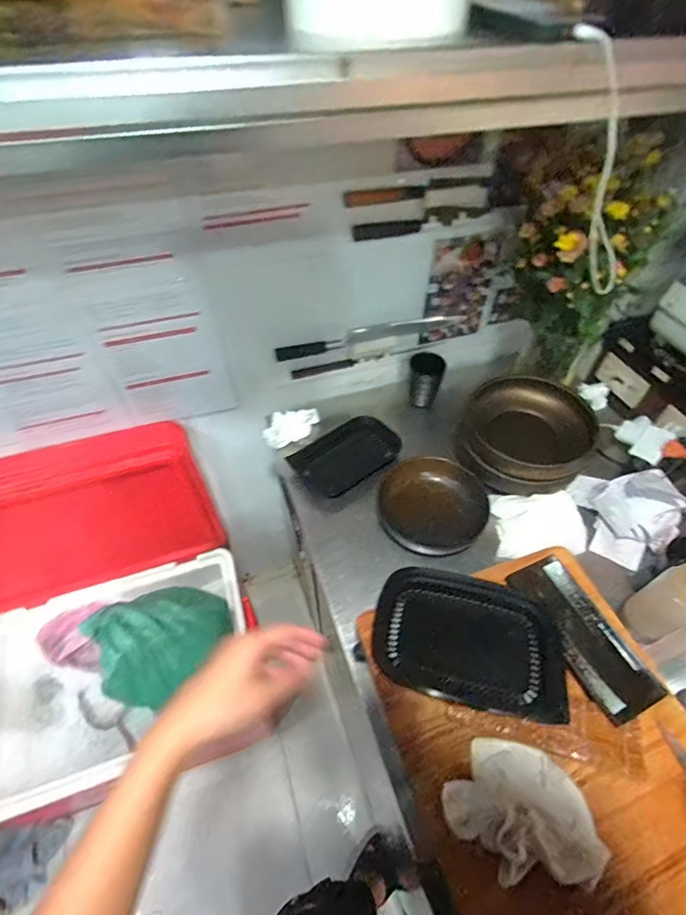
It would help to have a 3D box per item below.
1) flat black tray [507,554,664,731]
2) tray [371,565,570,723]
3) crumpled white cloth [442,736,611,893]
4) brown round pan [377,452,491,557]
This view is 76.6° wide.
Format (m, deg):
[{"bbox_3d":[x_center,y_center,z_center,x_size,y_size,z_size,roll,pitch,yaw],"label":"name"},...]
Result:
[{"bbox_3d":[0.342,0.249,0.623,0.088,0.022,0.217,-20,53,-17],"label":"flat black tray"},{"bbox_3d":[0.179,0.257,0.621,0.262,0.025,0.167,13,51,10],"label":"tray"},{"bbox_3d":[0.210,0.406,0.496,0.153,0.039,0.128,36,58,26],"label":"crumpled white cloth"},{"bbox_3d":[0.162,0.091,0.811,0.200,0.071,0.189,0,50,0],"label":"brown round pan"}]

